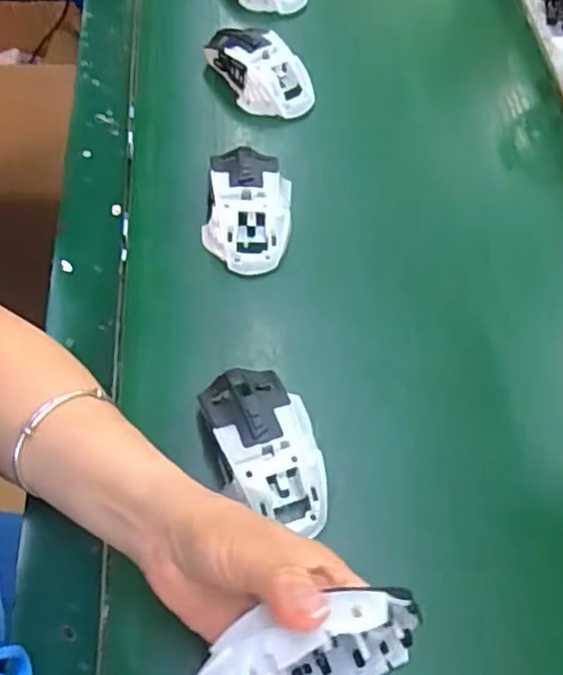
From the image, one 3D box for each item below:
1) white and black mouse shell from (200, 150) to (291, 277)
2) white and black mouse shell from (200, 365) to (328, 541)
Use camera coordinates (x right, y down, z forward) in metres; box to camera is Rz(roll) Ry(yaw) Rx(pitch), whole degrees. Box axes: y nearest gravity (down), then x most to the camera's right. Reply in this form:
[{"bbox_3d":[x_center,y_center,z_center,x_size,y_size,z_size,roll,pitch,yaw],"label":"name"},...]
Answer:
[{"bbox_3d":[-0.025,-0.105,0.511,0.064,0.032,0.110,4,60,-1],"label":"white and black mouse shell"},{"bbox_3d":[-0.010,0.066,0.412,0.062,0.027,0.110,-14,62,-11],"label":"white and black mouse shell"}]

